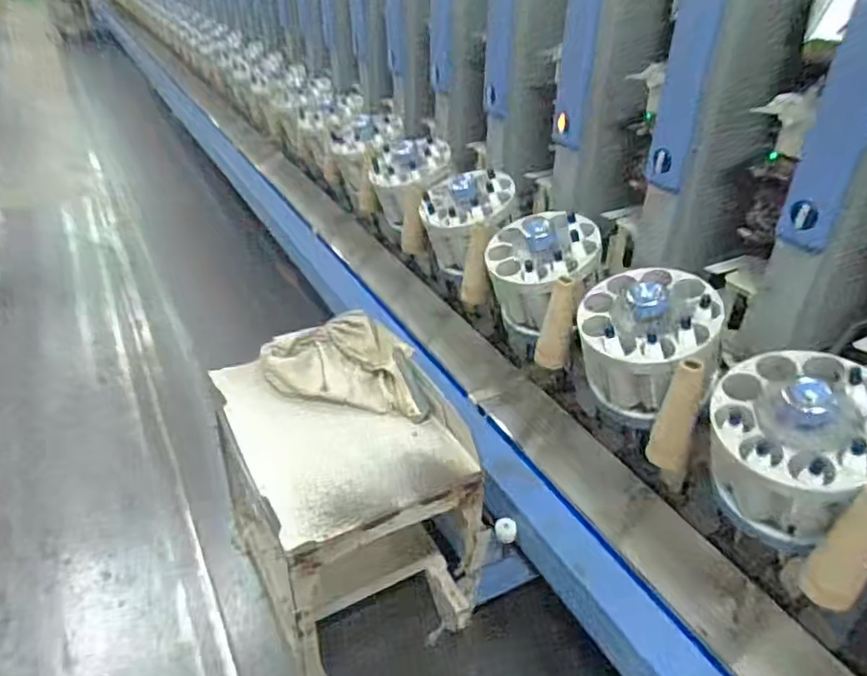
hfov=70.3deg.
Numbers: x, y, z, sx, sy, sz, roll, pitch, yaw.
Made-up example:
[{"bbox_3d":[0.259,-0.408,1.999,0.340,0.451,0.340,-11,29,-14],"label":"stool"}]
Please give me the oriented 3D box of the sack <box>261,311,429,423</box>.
[{"bbox_3d":[-0.216,0.052,1.392,0.290,0.067,0.422,-15,37,-24],"label":"sack"}]

